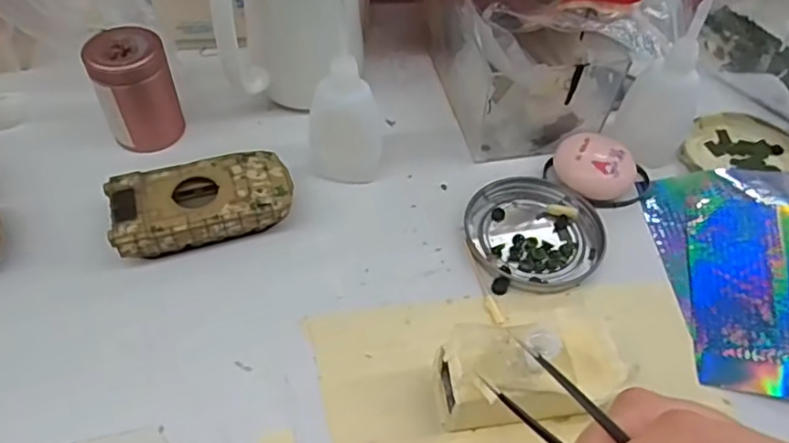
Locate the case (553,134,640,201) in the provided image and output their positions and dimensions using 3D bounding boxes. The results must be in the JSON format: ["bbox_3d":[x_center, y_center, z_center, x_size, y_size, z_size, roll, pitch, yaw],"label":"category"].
[{"bbox_3d":[0.124,-0.033,0.386,0.040,0.021,0.047,-32,57,-26],"label":"case"}]

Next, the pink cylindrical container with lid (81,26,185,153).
[{"bbox_3d":[-0.158,-0.080,0.384,0.043,0.065,0.037,-15,51,-14],"label":"pink cylindrical container with lid"}]

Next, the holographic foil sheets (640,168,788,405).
[{"bbox_3d":[0.208,0.026,0.345,0.106,0.011,0.151,5,50,3],"label":"holographic foil sheets"}]

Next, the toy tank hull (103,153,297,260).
[{"bbox_3d":[-0.108,-0.009,0.354,0.096,0.026,0.050,-15,52,-14],"label":"toy tank hull"}]

